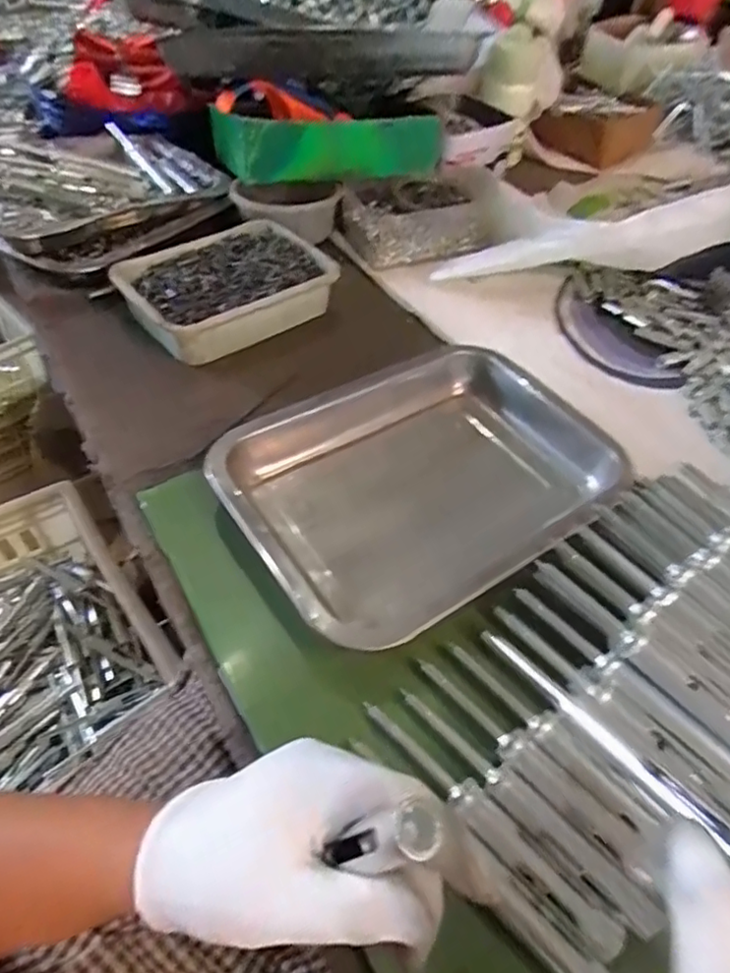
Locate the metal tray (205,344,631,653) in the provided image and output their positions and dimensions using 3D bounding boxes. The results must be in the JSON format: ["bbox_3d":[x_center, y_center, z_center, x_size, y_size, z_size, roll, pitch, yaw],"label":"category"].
[{"bbox_3d":[0.043,-0.008,0.424,0.262,0.041,0.191,-28,58,-24],"label":"metal tray"}]

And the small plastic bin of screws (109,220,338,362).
[{"bbox_3d":[-0.127,-0.183,0.561,0.180,0.049,0.124,-33,60,-27],"label":"small plastic bin of screws"}]

